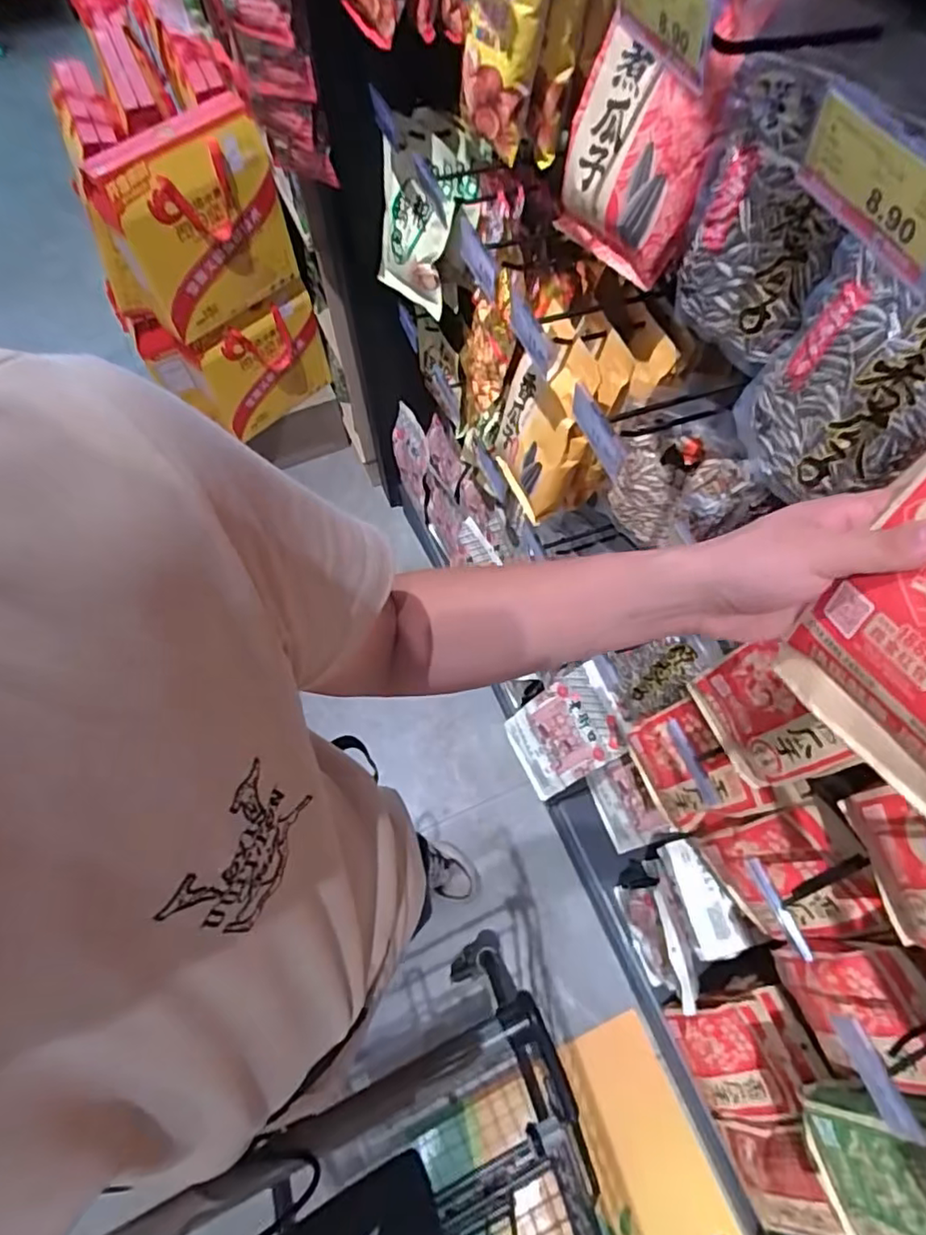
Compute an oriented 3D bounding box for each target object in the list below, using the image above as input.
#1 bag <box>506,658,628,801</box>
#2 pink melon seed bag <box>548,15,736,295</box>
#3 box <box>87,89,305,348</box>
[{"bbox_3d":[0.198,0.233,1.202,0.251,0.025,0.173,-40,65,31],"label":"bag"},{"bbox_3d":[0.165,-0.436,0.587,0.048,0.175,0.156,-32,69,-14],"label":"pink melon seed bag"},{"bbox_3d":[-0.507,-0.754,1.197,0.084,0.332,0.315,40,71,17],"label":"box"}]

